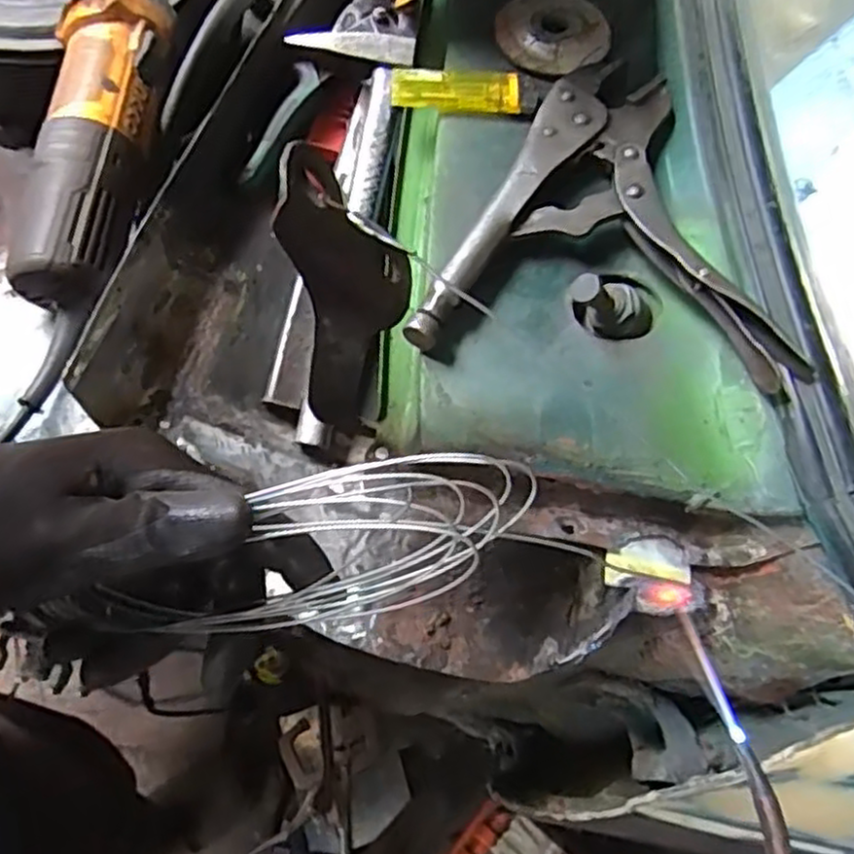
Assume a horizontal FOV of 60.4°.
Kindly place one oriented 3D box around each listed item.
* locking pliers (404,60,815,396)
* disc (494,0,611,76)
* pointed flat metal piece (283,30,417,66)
[{"bbox_3d":[0.087,-0.112,0.366,0.168,0.024,0.191,6,63,0],"label":"locking pliers"},{"bbox_3d":[0.074,-0.231,0.426,0.064,0.010,0.061,1,63,-3],"label":"disc"},{"bbox_3d":[-0.050,-0.254,0.487,0.083,0.010,0.018,4,63,-1],"label":"pointed flat metal piece"}]

